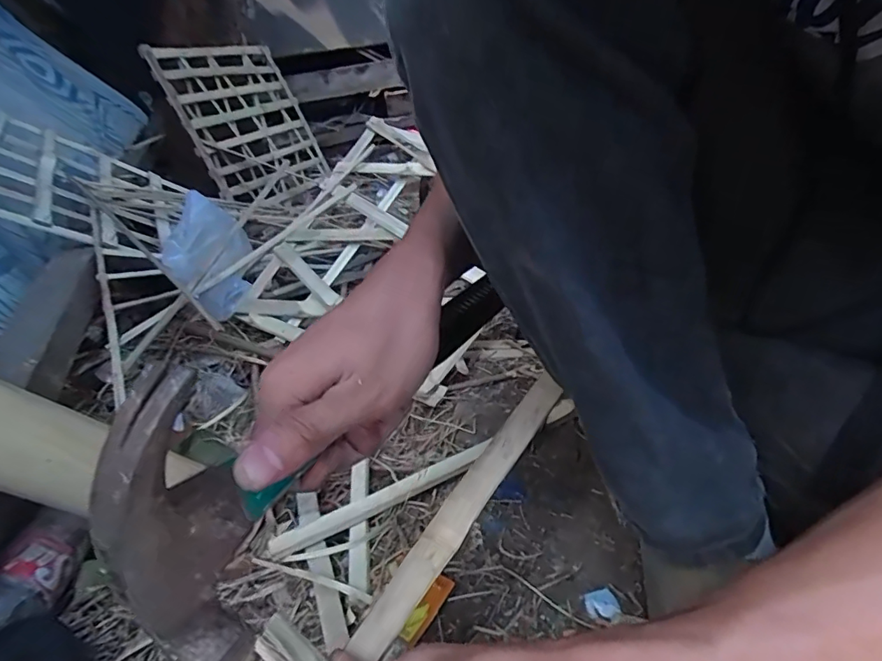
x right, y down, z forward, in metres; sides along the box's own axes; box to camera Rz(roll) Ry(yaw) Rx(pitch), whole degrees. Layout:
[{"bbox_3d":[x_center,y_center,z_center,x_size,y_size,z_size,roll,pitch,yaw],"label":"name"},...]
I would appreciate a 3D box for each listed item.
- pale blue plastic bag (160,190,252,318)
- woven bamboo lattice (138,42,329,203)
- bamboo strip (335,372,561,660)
[{"bbox_3d":[-0.389,-0.123,0.862,0.044,0.195,0.200,0,30,9],"label":"pale blue plastic bag"},{"bbox_3d":[-0.558,-0.603,1.469,0.032,0.438,0.513,-9,27,27],"label":"woven bamboo lattice"},{"bbox_3d":[-0.030,0.156,0.279,0.023,0.008,0.360,18,53,38],"label":"bamboo strip"}]

